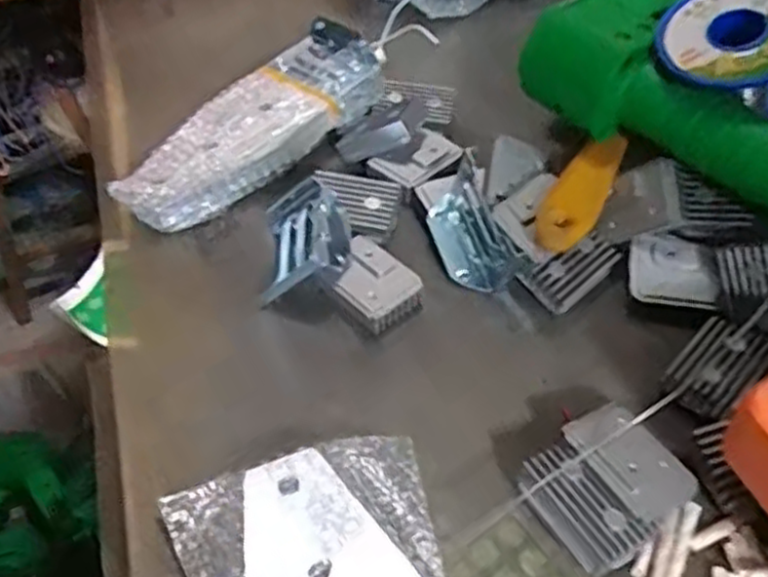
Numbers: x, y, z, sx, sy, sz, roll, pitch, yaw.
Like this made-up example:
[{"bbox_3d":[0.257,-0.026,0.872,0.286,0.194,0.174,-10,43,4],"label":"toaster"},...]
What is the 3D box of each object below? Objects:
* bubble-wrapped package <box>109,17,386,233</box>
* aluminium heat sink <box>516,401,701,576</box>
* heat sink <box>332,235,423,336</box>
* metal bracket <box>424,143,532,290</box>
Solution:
[{"bbox_3d":[-0.069,-0.090,0.415,0.063,0.032,0.173,33,57,26],"label":"bubble-wrapped package"},{"bbox_3d":[0.082,0.074,0.284,0.057,0.022,0.046,-31,55,-24],"label":"aluminium heat sink"},{"bbox_3d":[-0.008,-0.001,0.353,0.033,0.015,0.045,-34,56,-26],"label":"heat sink"},{"bbox_3d":[0.042,-0.028,0.359,0.028,0.032,0.067,-13,50,-10],"label":"metal bracket"}]

